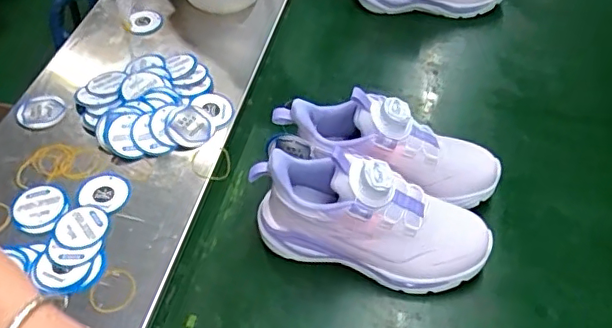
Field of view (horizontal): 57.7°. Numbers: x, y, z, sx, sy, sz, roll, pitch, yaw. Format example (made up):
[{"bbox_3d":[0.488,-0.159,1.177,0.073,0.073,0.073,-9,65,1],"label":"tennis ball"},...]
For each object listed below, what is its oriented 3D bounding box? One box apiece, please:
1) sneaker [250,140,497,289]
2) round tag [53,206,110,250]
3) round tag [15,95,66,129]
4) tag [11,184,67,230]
[{"bbox_3d":[0.059,0.042,0.497,0.209,0.108,0.086,14,52,12],"label":"sneaker"},{"bbox_3d":[-0.205,0.057,0.506,0.045,0.004,0.045,1,51,-1],"label":"round tag"},{"bbox_3d":[-0.282,-0.056,0.594,0.047,0.008,0.043,1,51,-1],"label":"round tag"},{"bbox_3d":[-0.252,0.040,0.523,0.049,0.005,0.047,1,51,-1],"label":"tag"}]

